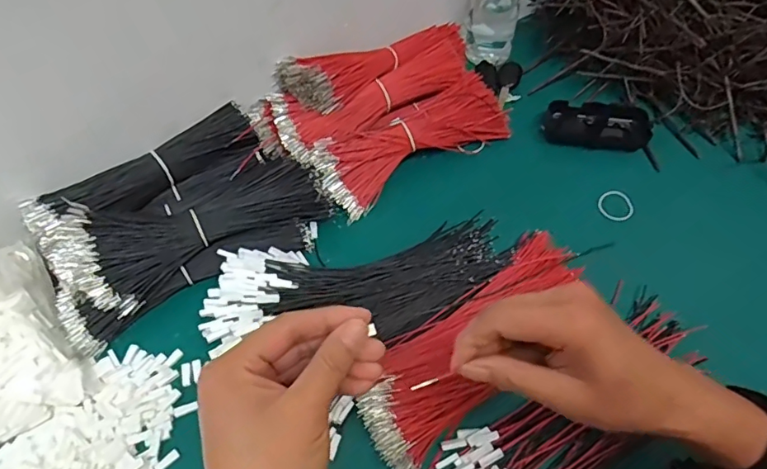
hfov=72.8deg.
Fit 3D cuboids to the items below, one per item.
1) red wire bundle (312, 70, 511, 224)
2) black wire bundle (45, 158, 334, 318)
[{"bbox_3d":[0.034,-0.108,0.564,0.233,0.056,0.081,-29,61,-17],"label":"red wire bundle"},{"bbox_3d":[-0.173,-0.011,0.474,0.235,0.034,0.087,-21,59,-12],"label":"black wire bundle"}]

